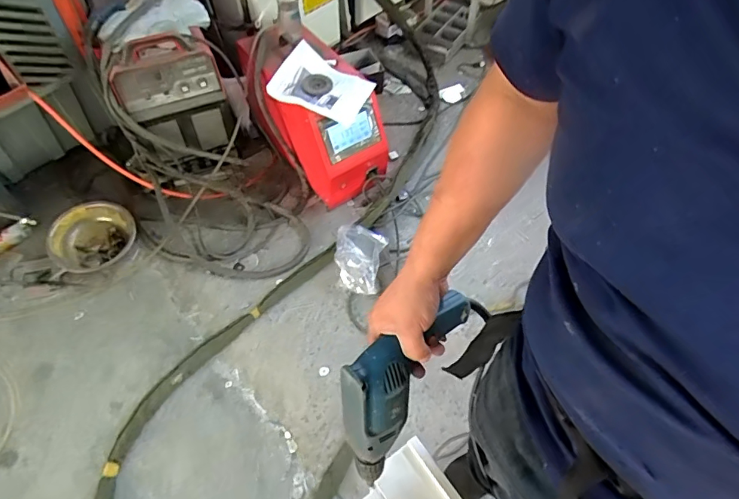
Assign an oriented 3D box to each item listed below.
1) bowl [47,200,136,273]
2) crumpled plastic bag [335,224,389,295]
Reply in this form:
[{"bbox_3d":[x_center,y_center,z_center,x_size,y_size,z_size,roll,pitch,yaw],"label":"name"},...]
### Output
[{"bbox_3d":[-0.933,-0.043,1.558,0.221,0.110,0.278,33,63,18],"label":"bowl"},{"bbox_3d":[-0.037,0.022,1.524,0.167,0.065,0.242,11,58,6],"label":"crumpled plastic bag"}]

